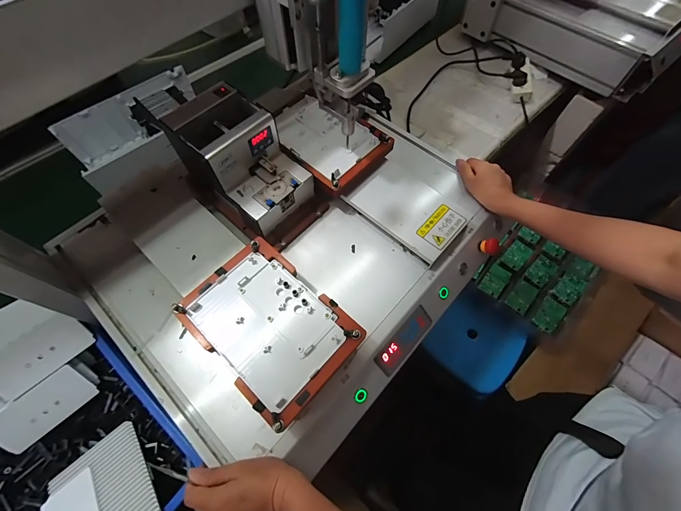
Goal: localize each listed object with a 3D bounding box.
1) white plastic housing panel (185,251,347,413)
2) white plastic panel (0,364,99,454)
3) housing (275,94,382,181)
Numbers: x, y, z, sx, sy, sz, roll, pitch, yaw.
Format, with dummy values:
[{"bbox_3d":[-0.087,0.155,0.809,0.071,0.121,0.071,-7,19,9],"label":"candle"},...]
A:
[{"bbox_3d":[-0.099,0.088,0.419,0.187,0.007,0.137,39,69,18],"label":"white plastic housing panel"},{"bbox_3d":[-0.489,0.251,0.508,0.134,0.009,0.074,-41,114,-22],"label":"white plastic panel"},{"bbox_3d":[-0.036,-0.225,0.583,0.182,0.019,0.131,38,69,18],"label":"housing"}]

